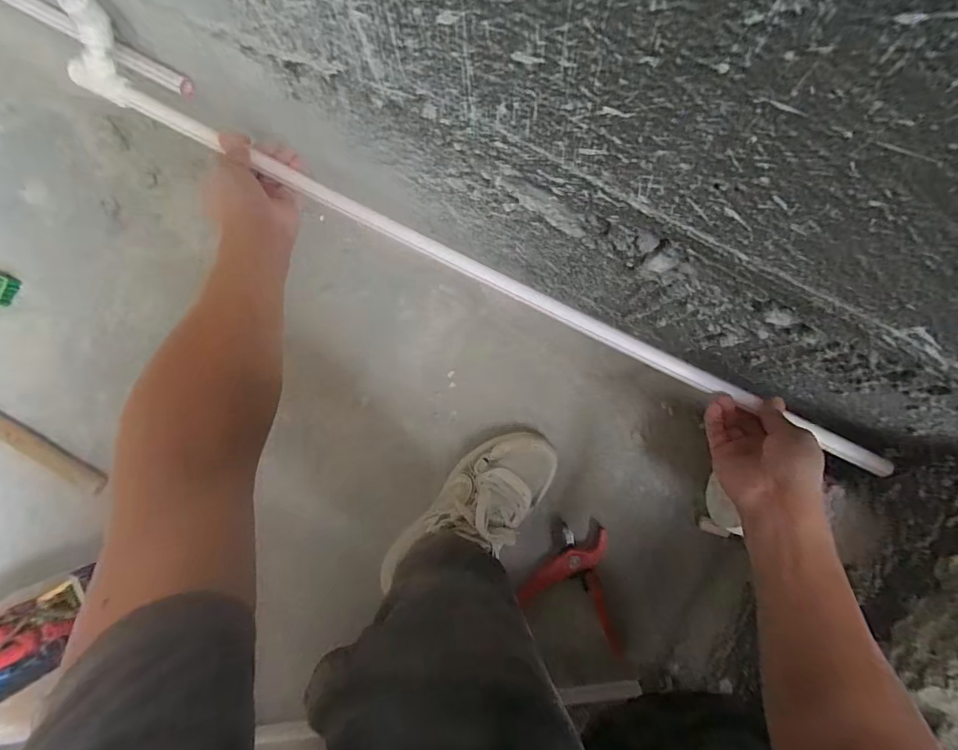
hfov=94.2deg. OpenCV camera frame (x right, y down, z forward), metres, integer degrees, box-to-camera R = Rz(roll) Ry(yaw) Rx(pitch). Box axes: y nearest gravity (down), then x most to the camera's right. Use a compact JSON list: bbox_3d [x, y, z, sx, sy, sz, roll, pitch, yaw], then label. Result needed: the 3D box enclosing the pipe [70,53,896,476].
[{"bbox_3d":[0.008,-0.107,0.470,0.913,0.028,0.031,26,89,-2],"label":"pipe"}]

